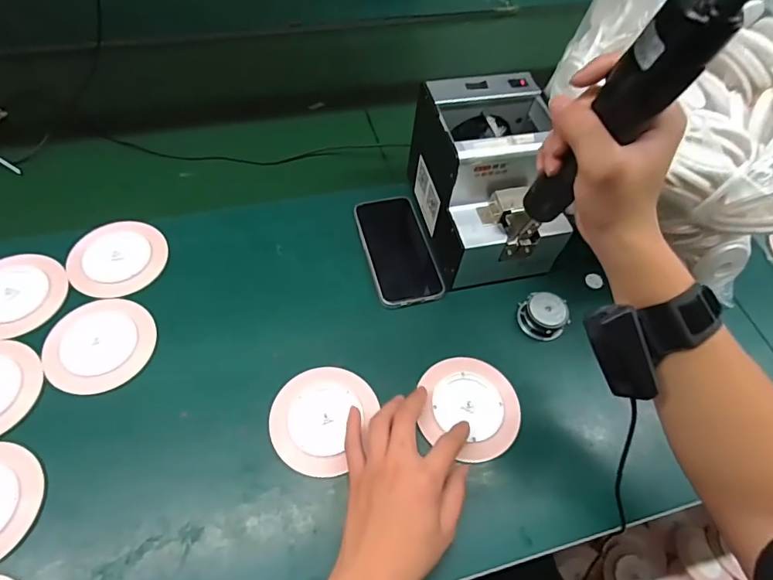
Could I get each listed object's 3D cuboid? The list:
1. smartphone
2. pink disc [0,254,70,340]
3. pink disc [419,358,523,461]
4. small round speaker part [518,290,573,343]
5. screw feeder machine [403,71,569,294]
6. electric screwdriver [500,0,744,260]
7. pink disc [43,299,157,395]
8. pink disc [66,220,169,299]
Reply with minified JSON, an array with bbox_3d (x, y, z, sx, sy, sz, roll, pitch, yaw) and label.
[{"bbox_3d":[0.013,-0.046,0.556,0.073,0.014,0.142,-12,63,-10],"label":"smartphone"},{"bbox_3d":[-0.386,0.003,0.491,0.092,0.009,0.098,2,58,-4],"label":"pink disc"},{"bbox_3d":[0.081,0.114,0.463,0.093,0.010,0.098,2,57,-3],"label":"pink disc"},{"bbox_3d":[0.167,0.027,0.513,0.047,0.028,0.043,2,58,-4],"label":"small round speaker part"},{"bbox_3d":[0.112,-0.117,0.533,0.124,0.152,0.177,-10,60,-11],"label":"screw feeder machine"},{"bbox_3d":[0.144,-0.093,0.370,0.045,0.301,0.033,0,72,-4],"label":"electric screwdriver"},{"bbox_3d":[-0.282,0.052,0.468,0.095,0.007,0.096,2,58,-4],"label":"pink disc"},{"bbox_3d":[-0.295,-0.036,0.523,0.097,0.012,0.094,2,58,-4],"label":"pink disc"}]

